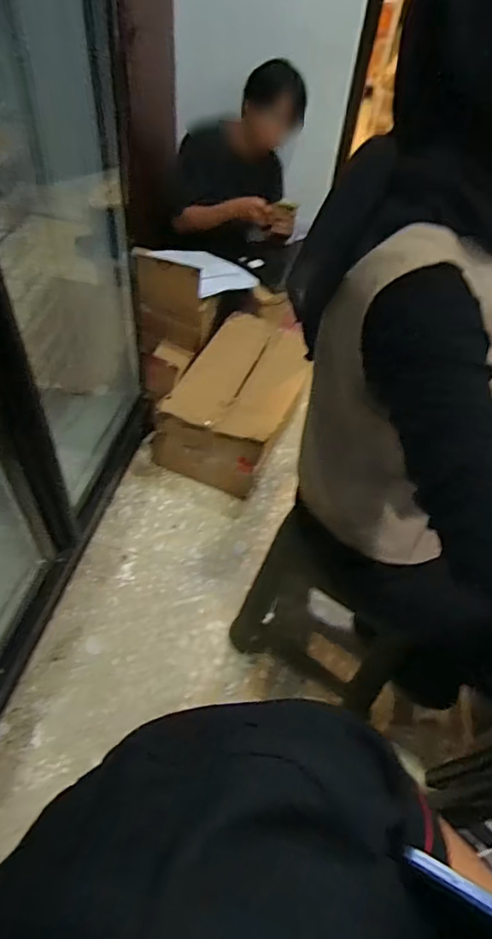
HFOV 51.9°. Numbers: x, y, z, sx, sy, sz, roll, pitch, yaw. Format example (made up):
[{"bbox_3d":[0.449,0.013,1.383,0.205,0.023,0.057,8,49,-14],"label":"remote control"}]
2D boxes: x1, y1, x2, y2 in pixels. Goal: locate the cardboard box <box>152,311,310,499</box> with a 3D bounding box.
[{"bbox_3d":[-0.016,-0.197,1.465,0.309,0.225,0.474,21,52,12],"label":"cardboard box"}]

